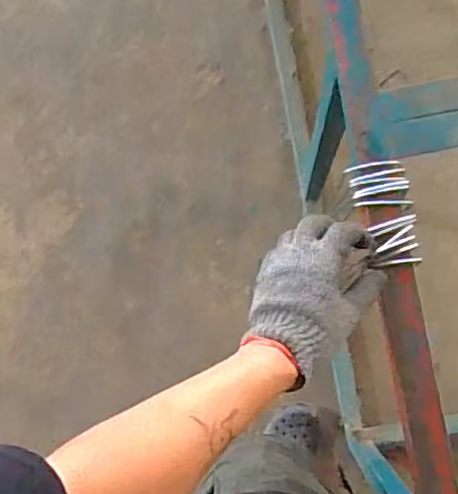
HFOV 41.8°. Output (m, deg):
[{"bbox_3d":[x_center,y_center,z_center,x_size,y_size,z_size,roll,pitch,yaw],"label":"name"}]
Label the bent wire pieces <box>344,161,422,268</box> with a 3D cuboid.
[{"bbox_3d":[0.155,-0.033,0.586,0.051,0.019,0.103,-14,82,-1],"label":"bent wire pieces"}]

